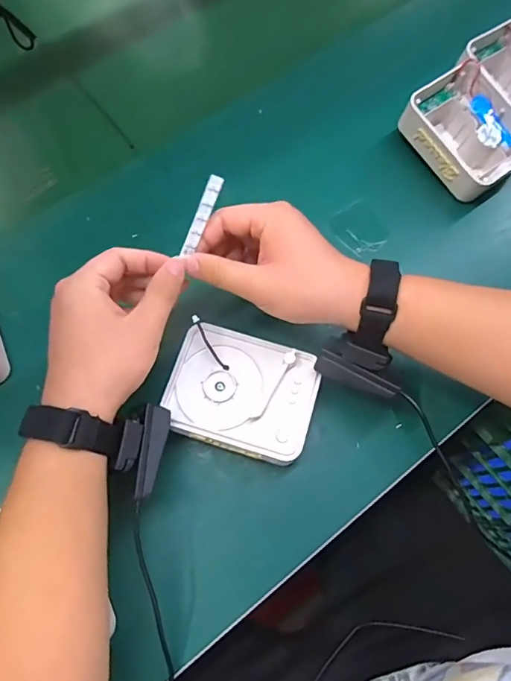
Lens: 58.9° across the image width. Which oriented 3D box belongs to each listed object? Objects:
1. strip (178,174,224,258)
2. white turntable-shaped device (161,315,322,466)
[{"bbox_3d":[-0.043,-0.096,0.353,0.010,0.007,0.066,34,113,11],"label":"strip"},{"bbox_3d":[-0.012,0.043,0.390,0.122,0.017,0.099,15,71,5],"label":"white turntable-shaped device"}]

